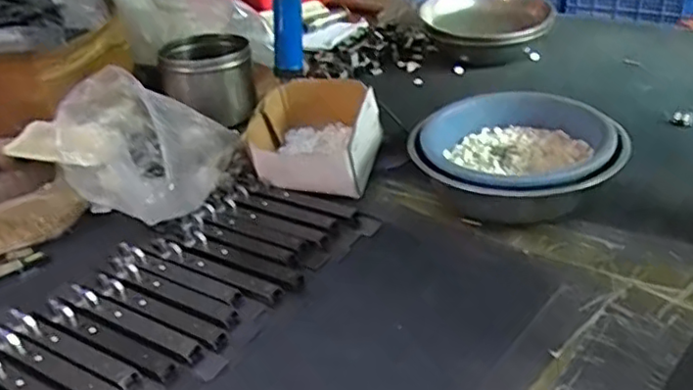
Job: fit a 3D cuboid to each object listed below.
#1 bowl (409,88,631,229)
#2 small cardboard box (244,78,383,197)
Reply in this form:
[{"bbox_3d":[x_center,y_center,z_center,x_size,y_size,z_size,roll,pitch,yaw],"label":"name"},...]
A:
[{"bbox_3d":[0.180,-0.039,0.705,0.204,0.079,0.209,-5,32,3],"label":"bowl"},{"bbox_3d":[-0.032,-0.077,0.790,0.140,0.088,0.175,4,32,16],"label":"small cardboard box"}]

